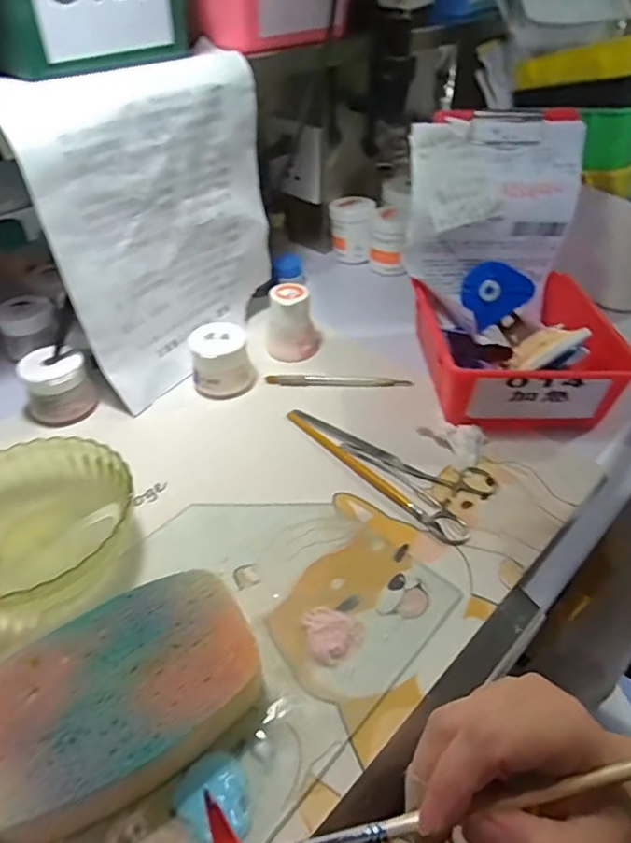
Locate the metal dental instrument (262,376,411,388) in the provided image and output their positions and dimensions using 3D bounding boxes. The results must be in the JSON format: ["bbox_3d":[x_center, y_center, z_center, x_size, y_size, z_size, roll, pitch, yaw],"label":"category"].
[{"bbox_3d":[0.022,-0.037,0.505,0.132,0.008,0.011,0,42,0],"label":"metal dental instrument"}]

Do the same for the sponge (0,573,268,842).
[{"bbox_3d":[-0.097,0.141,0.278,0.136,0.036,0.094,-25,48,-26],"label":"sponge"}]

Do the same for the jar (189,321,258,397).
[{"bbox_3d":[-0.083,-0.054,0.492,0.052,0.054,0.042,-7,43,-8],"label":"jar"}]

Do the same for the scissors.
[{"bbox_3d":[0.065,0.024,0.434,0.075,0.004,0.173,-30,50,-29],"label":"scissors"}]

